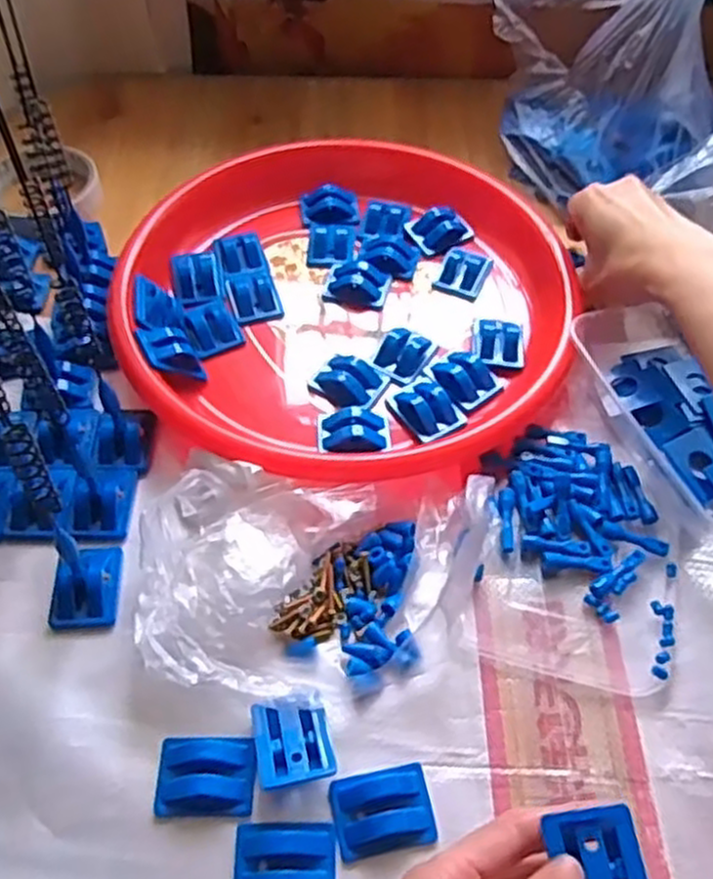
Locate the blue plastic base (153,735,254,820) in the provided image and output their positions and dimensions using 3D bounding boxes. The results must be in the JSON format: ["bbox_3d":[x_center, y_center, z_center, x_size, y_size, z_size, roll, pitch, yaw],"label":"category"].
[{"bbox_3d":[-0.069,0.154,0.359,0.045,0.008,0.034,-1,54,-1],"label":"blue plastic base"}]

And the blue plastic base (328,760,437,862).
[{"bbox_3d":[0.012,0.168,0.354,0.044,0.007,0.033,-9,54,-7],"label":"blue plastic base"}]

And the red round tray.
[{"bbox_3d":[-0.008,-0.099,0.518,0.284,0.035,0.273,1,53,-1],"label":"red round tray"}]

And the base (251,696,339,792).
[{"bbox_3d":[-0.029,0.142,0.363,0.034,0.015,0.039,-10,54,-8],"label":"base"}]

